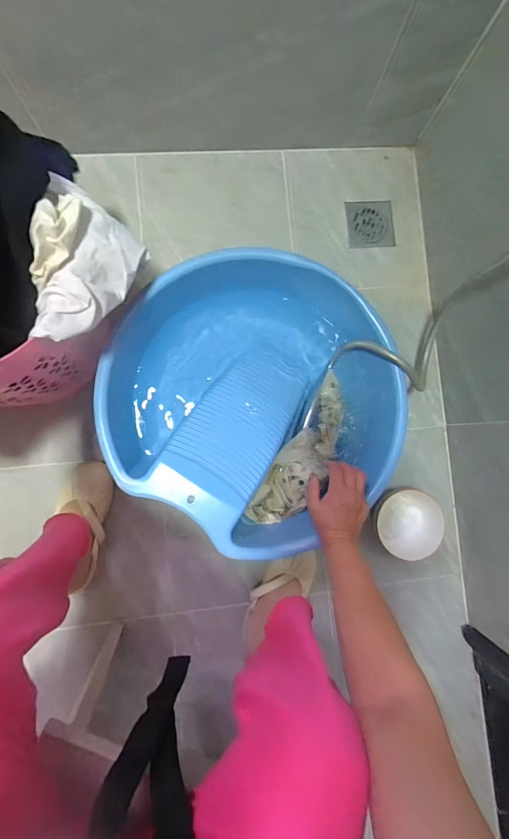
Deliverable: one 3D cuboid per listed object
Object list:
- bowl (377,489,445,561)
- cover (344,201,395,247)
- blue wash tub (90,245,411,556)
[{"bbox_3d":[0.298,0.202,0.696,0.099,0.063,0.121,2,87,-3],"label":"bowl"},{"bbox_3d":[0.246,-0.415,0.766,0.102,0.013,0.094,-6,88,-4],"label":"cover"},{"bbox_3d":[0.002,-0.036,0.636,0.463,0.170,0.436,0,87,-3],"label":"blue wash tub"}]

